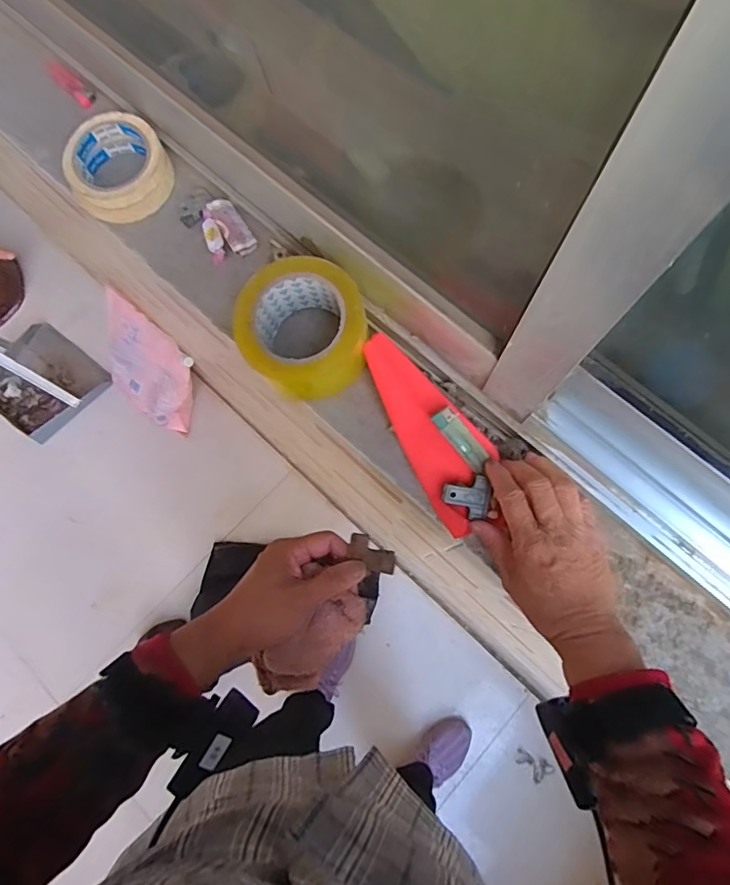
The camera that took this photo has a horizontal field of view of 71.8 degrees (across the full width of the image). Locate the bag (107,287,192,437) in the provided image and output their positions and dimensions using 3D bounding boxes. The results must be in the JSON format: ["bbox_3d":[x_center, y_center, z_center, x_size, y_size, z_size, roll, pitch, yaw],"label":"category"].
[{"bbox_3d":[-0.540,-0.180,1.262,0.254,0.362,0.063,37,48,2],"label":"bag"}]

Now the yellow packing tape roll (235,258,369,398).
[{"bbox_3d":[-0.053,-0.098,0.445,0.110,0.077,0.101,0,75,1],"label":"yellow packing tape roll"}]

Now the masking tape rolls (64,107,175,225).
[{"bbox_3d":[-0.259,-0.288,0.529,0.102,0.036,0.107,-32,77,-7],"label":"masking tape rolls"}]

